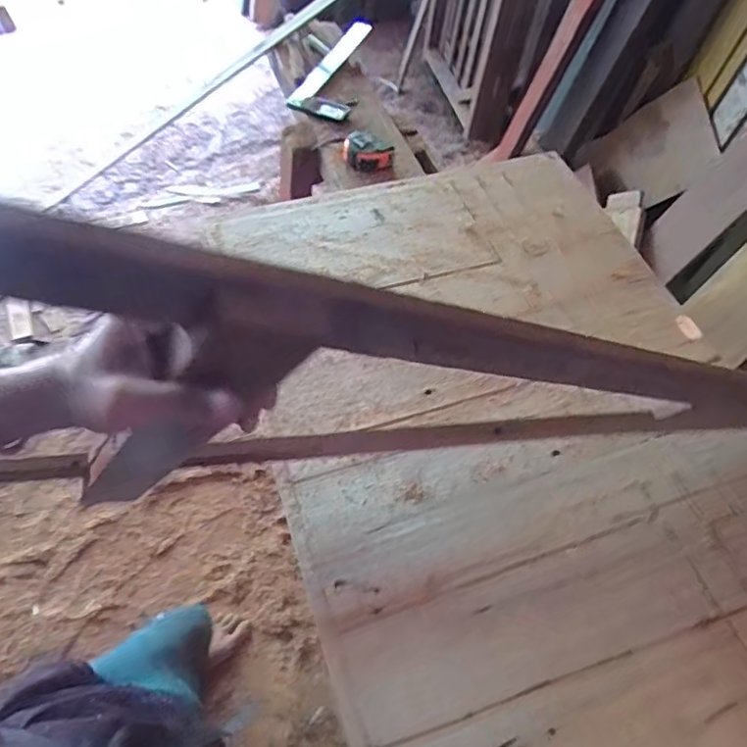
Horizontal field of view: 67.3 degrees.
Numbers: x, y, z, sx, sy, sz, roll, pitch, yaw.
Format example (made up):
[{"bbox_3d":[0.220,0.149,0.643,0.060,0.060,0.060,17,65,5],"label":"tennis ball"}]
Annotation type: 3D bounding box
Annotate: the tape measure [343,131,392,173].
[{"bbox_3d":[-0.011,-0.383,0.968,0.076,0.042,0.073,-18,63,-15],"label":"tape measure"}]

